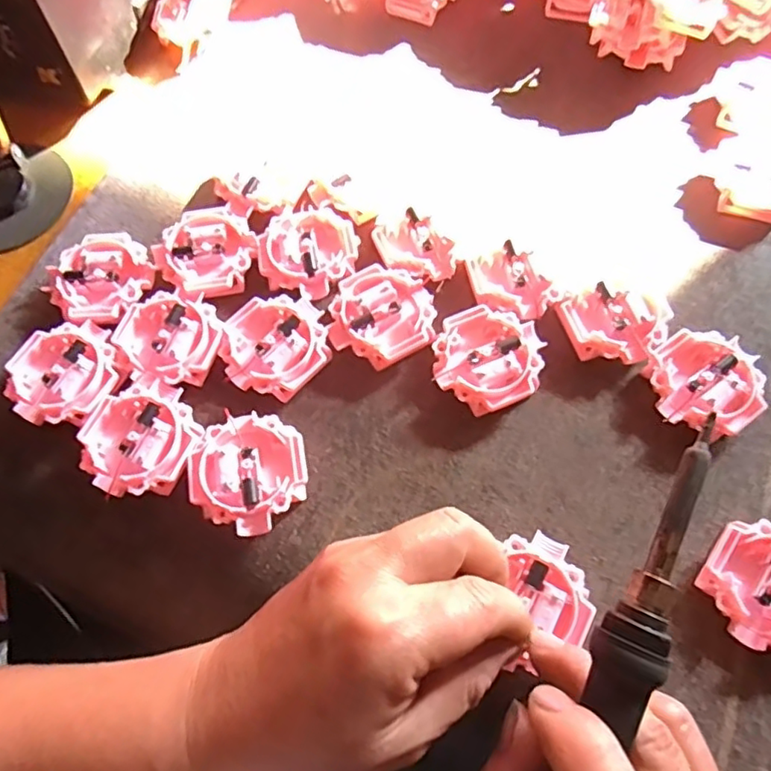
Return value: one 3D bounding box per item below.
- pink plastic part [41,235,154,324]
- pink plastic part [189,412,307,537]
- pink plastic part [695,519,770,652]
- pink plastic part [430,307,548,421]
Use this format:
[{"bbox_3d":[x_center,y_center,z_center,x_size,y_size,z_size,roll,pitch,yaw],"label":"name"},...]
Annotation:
[{"bbox_3d":[-0.152,-0.056,0.319,0.049,0.018,0.053,25,69,12],"label":"pink plastic part"},{"bbox_3d":[-0.062,0.041,0.273,0.051,0.017,0.052,0,67,1],"label":"pink plastic part"},{"bbox_3d":[0.165,0.086,0.251,0.052,0.015,0.053,0,67,1],"label":"pink plastic part"},{"bbox_3d":[0.051,-0.013,0.295,0.052,0.015,0.052,32,71,14],"label":"pink plastic part"}]

